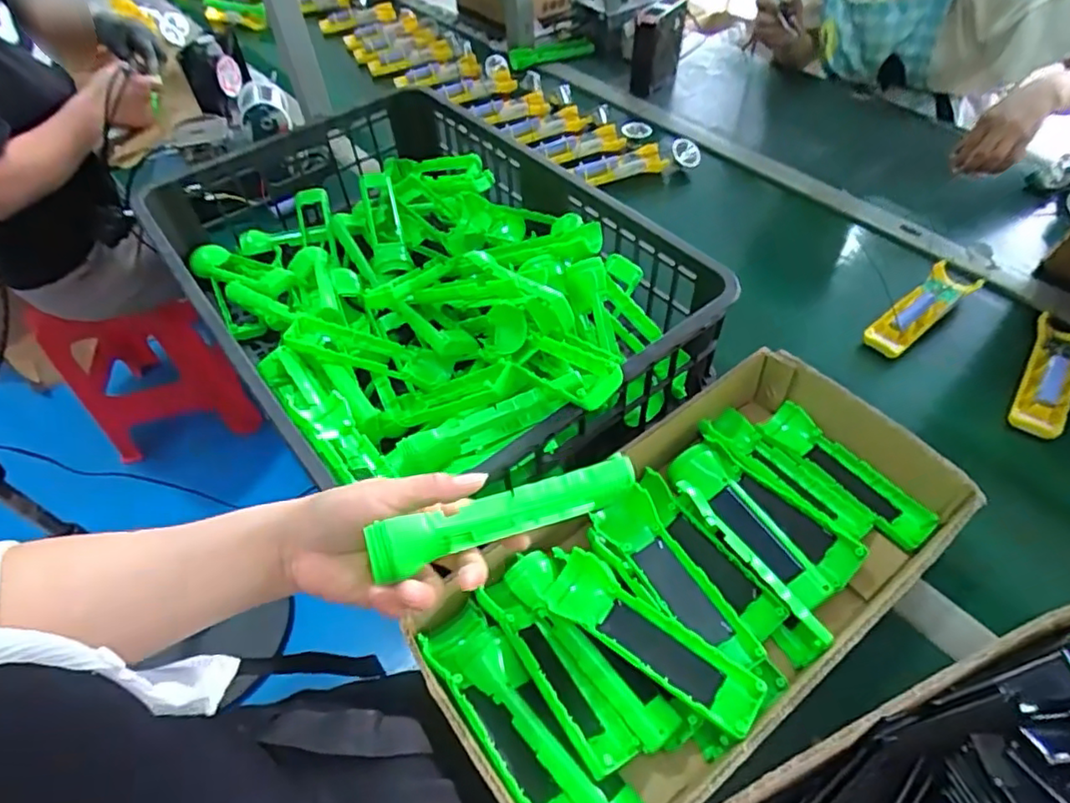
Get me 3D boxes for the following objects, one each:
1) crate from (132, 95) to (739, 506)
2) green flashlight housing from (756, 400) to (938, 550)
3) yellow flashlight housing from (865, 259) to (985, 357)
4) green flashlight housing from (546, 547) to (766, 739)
[{"bbox_3d":[-0.140,-0.154,0.678,0.397,0.129,0.635,-36,58,-21],"label":"crate"},{"bbox_3d":[0.279,0.068,0.554,0.050,0.031,0.161,-33,57,-20],"label":"green flashlight housing"},{"bbox_3d":[0.434,-0.106,0.680,0.146,0.030,0.046,-37,58,-8],"label":"yellow flashlight housing"},{"bbox_3d":[0.084,0.174,0.444,0.161,0.023,0.047,31,60,25],"label":"green flashlight housing"}]

